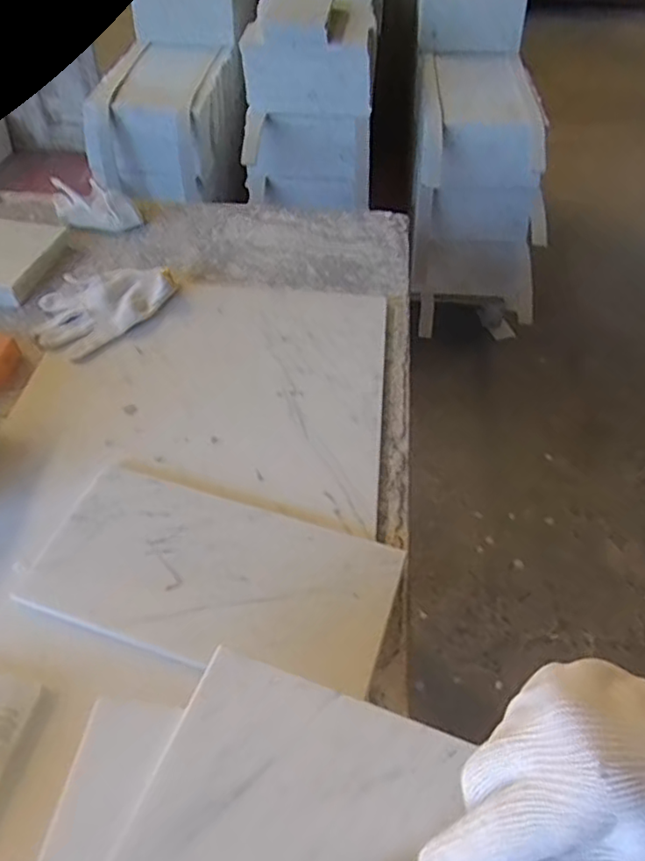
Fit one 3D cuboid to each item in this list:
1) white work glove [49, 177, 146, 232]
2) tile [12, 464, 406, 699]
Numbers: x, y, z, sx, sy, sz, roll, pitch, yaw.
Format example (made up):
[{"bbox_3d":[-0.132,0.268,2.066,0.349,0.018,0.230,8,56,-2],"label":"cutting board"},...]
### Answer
[{"bbox_3d":[-0.343,-0.337,0.941,0.140,0.046,0.048,5,48,3],"label":"white work glove"},{"bbox_3d":[-0.093,0.121,0.538,0.300,0.017,0.154,14,48,13],"label":"tile"}]

